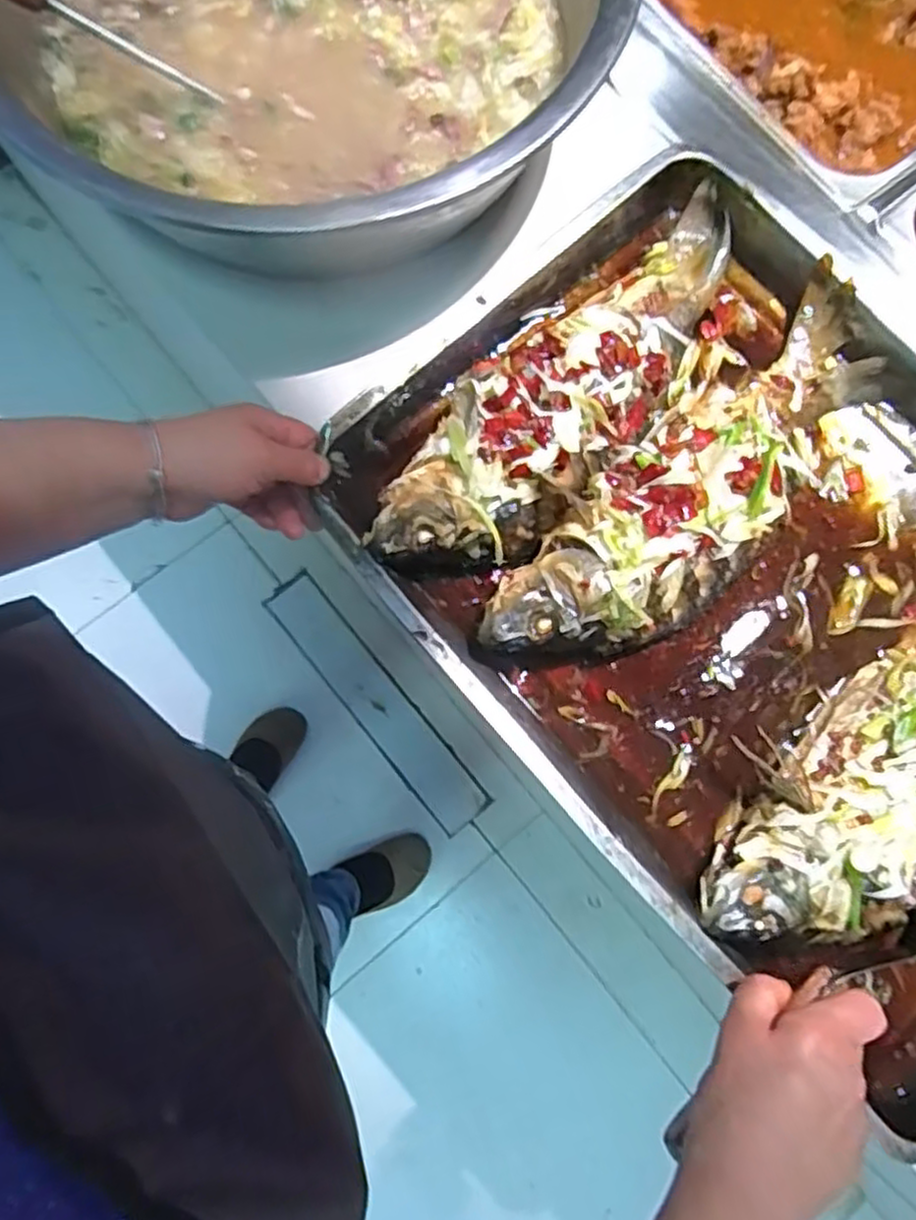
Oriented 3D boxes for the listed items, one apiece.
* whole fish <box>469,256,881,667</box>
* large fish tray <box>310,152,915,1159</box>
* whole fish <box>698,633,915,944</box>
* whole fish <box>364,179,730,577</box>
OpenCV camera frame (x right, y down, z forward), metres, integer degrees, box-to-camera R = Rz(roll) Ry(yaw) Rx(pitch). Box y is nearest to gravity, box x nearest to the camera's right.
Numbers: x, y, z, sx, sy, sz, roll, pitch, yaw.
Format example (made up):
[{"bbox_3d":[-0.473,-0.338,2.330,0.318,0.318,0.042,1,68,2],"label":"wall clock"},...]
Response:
[{"bbox_3d":[0.167,-0.082,0.514,0.118,0.057,0.367,43,81,7],"label":"whole fish"},{"bbox_3d":[0.220,-0.010,0.500,0.389,0.061,0.572,-41,82,-9],"label":"large fish tray"},{"bbox_3d":[0.304,0.086,0.483,0.369,0.056,0.126,-43,82,-9],"label":"whole fish"},{"bbox_3d":[0.080,-0.155,0.526,0.110,0.052,0.353,40,80,7],"label":"whole fish"}]

